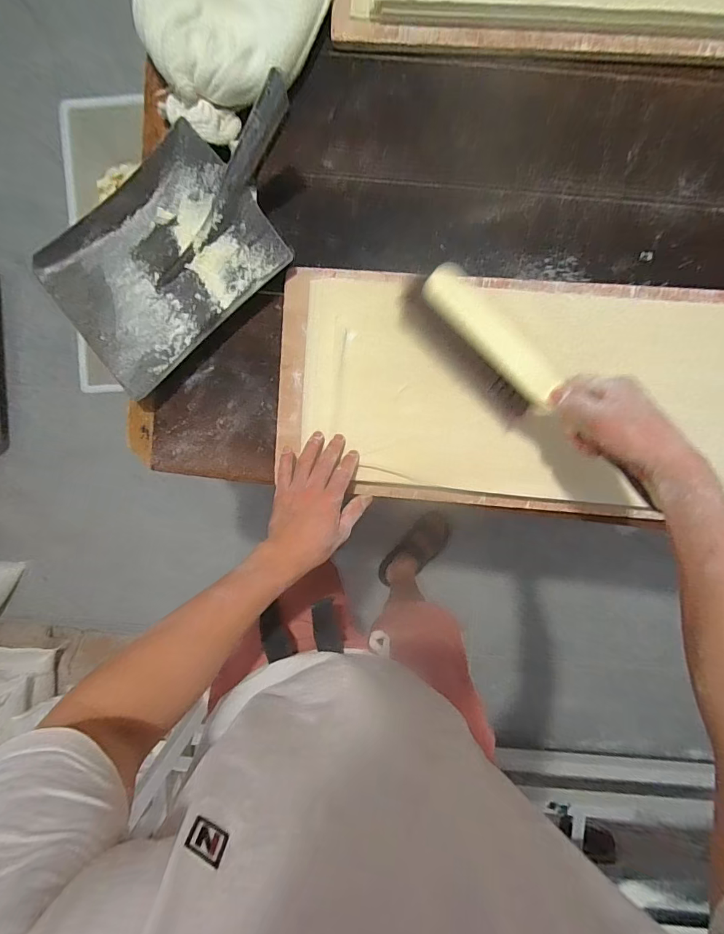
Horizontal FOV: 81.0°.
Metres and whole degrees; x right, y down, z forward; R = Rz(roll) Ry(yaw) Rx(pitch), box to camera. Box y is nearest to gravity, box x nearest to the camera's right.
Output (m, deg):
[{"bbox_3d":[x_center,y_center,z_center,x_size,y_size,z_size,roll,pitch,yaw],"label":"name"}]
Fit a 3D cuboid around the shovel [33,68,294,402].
[{"bbox_3d":[-0.239,-0.298,0.534,0.385,0.110,0.234,-37,94,7],"label":"shovel"}]

